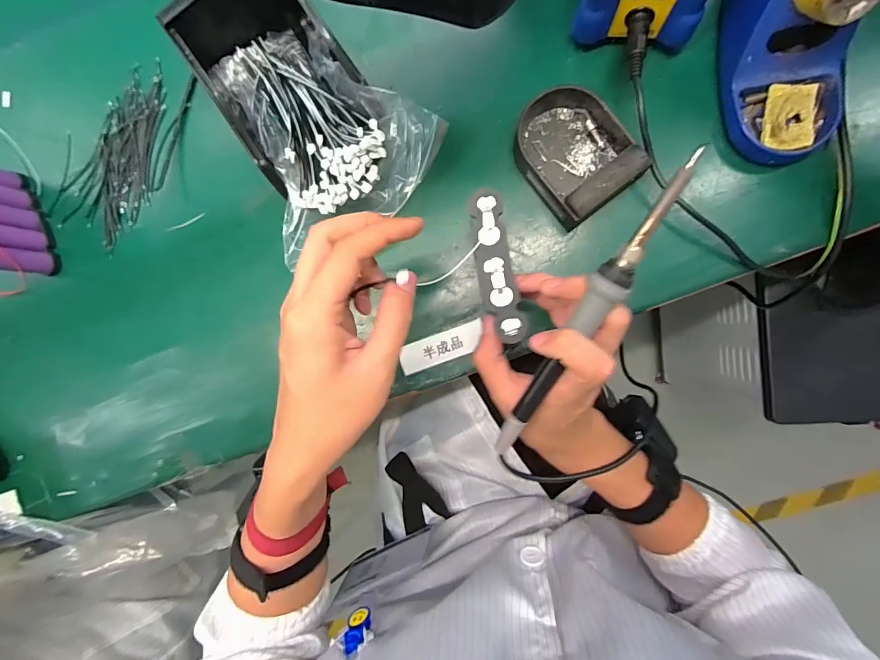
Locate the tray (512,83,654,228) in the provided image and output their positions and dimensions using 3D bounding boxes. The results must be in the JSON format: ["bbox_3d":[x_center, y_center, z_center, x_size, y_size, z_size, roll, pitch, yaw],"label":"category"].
[{"bbox_3d":[0.107,-0.146,0.339,0.076,0.038,0.102,-38,86,7],"label":"tray"}]

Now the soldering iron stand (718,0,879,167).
[{"bbox_3d":[0.263,-0.207,0.299,0.083,0.088,0.152,-8,90,8],"label":"soldering iron stand"}]

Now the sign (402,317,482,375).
[{"bbox_3d":[0.001,0.016,0.371,0.076,0.004,0.026,-21,88,8],"label":"sign"}]

